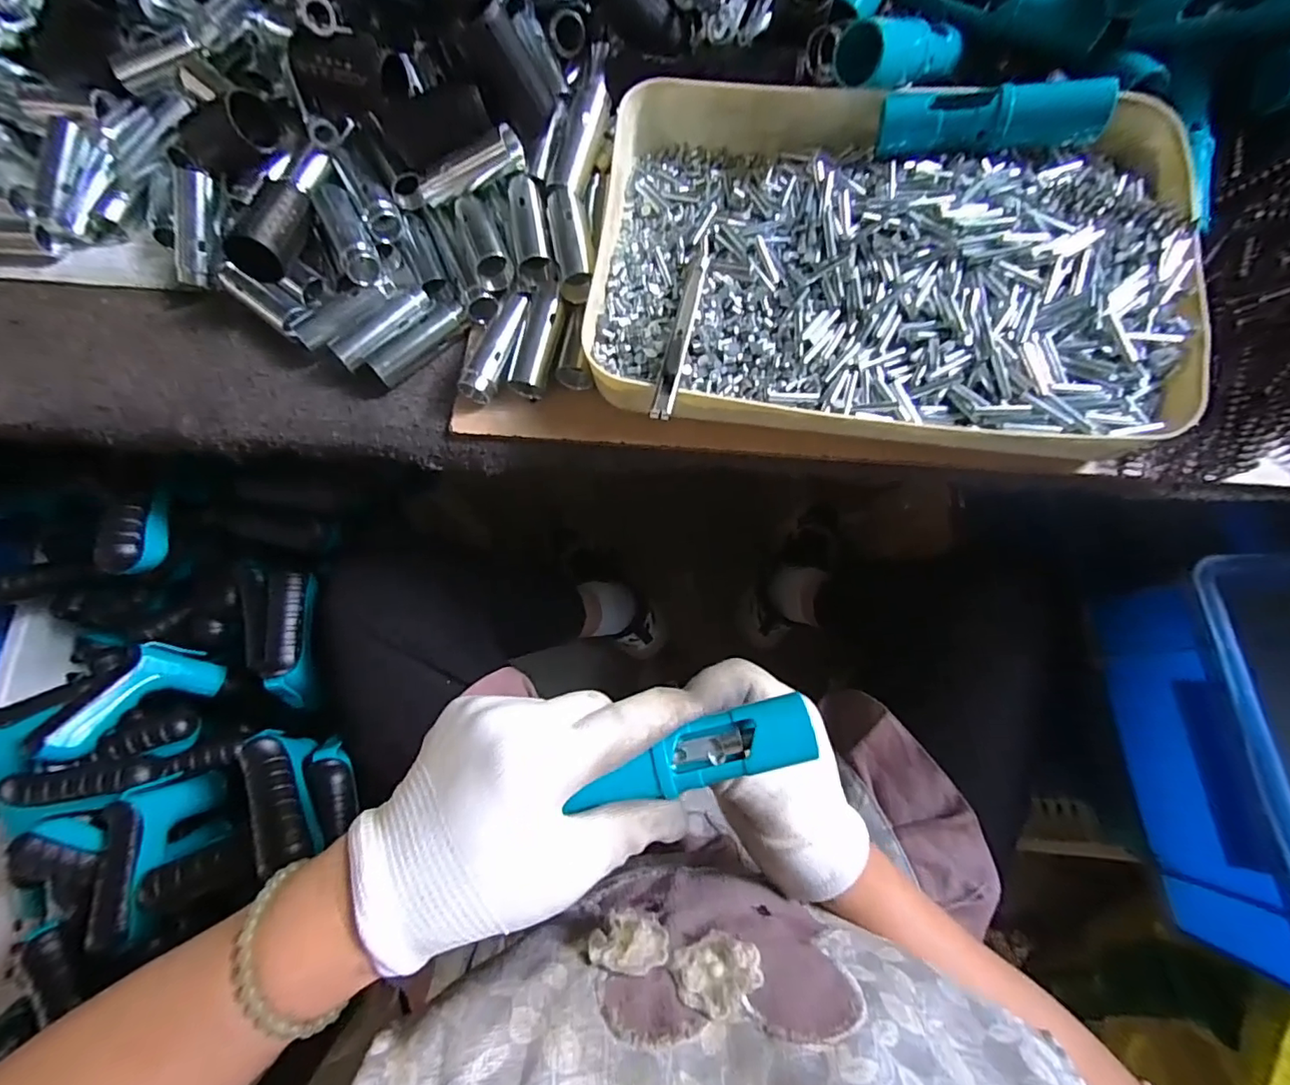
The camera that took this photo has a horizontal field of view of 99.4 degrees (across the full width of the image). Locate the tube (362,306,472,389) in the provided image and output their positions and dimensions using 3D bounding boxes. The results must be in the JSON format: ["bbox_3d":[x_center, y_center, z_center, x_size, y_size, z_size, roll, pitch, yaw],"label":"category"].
[{"bbox_3d":[-0.145,-0.127,0.352,0.067,0.015,0.014,-40,76,-9],"label":"tube"}]

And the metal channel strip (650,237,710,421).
[{"bbox_3d":[0.022,-0.124,0.305,0.010,0.007,0.143,11,62,5],"label":"metal channel strip"}]

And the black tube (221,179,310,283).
[{"bbox_3d":[-0.237,-0.200,0.349,0.030,0.034,0.064,7,74,4],"label":"black tube"}]

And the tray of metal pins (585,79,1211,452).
[{"bbox_3d":[0.136,-0.169,0.325,0.327,0.043,0.241,5,74,3],"label":"tray of metal pins"}]

